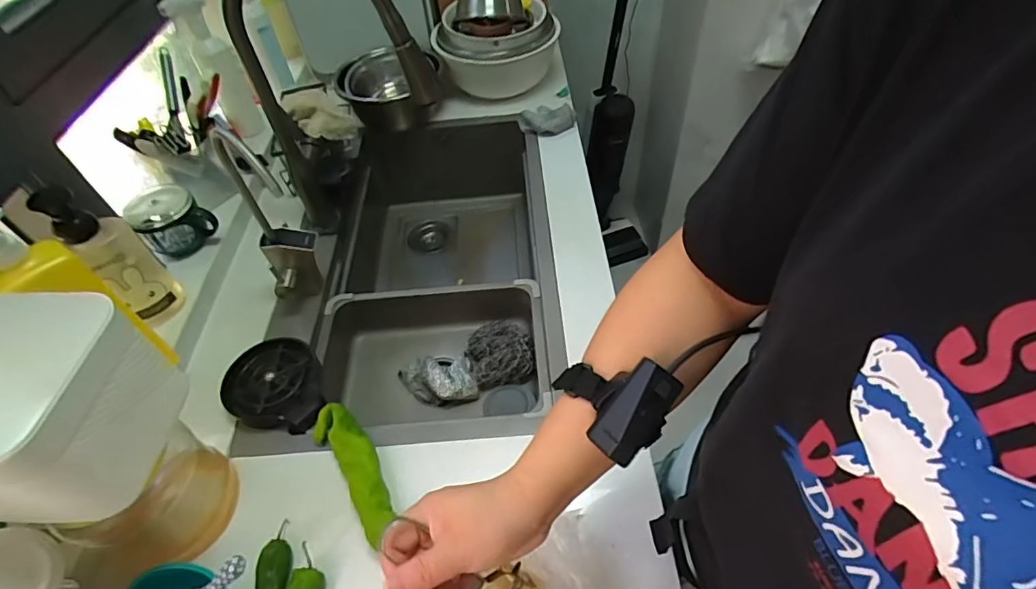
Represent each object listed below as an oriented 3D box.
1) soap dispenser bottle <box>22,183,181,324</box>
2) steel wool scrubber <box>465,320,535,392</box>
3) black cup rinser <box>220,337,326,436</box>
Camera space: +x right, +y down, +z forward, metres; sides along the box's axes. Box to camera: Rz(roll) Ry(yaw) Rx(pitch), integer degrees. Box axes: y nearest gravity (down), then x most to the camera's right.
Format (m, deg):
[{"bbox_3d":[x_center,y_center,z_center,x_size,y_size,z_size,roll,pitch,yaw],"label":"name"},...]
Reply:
[{"bbox_3d":[-0.534,-0.050,0.679,0.049,0.213,0.067,27,57,24],"label":"soap dispenser bottle"},{"bbox_3d":[-0.030,0.090,0.811,0.100,0.037,0.101,-16,51,-9],"label":"steel wool scrubber"},{"bbox_3d":[-0.331,0.123,0.690,0.119,0.036,0.135,-14,51,-7],"label":"black cup rinser"}]

